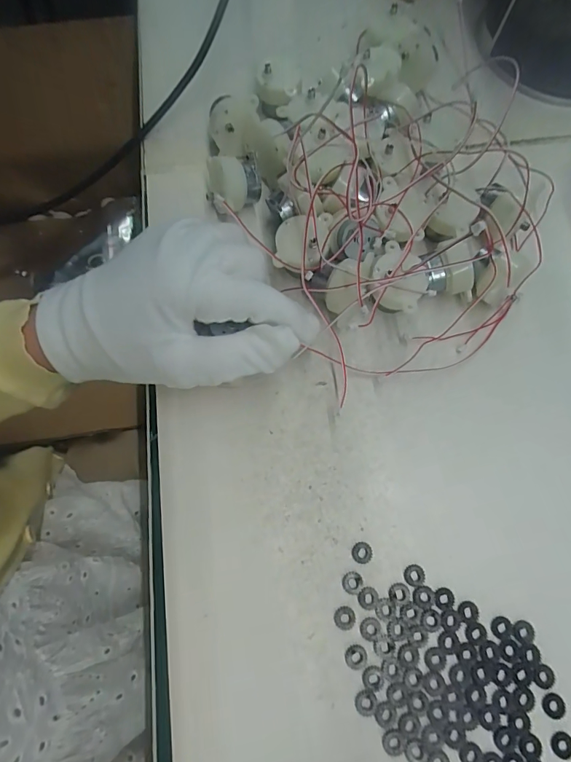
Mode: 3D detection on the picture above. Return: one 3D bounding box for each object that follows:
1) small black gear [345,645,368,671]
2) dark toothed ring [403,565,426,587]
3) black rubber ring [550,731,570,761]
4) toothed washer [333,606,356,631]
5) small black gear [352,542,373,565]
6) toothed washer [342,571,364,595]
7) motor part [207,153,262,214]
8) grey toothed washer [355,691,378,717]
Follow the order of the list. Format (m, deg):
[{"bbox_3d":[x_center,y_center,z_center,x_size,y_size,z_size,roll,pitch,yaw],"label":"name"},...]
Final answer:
[{"bbox_3d":[0.035,0.136,0.208,0.011,0.004,0.011,0,73,-1],"label":"small black gear"},{"bbox_3d":[0.067,0.101,0.219,0.011,0.004,0.011,0,73,-1],"label":"dark toothed ring"},{"bbox_3d":[0.132,0.173,0.200,0.011,0.004,0.011,0,73,-1],"label":"black rubber ring"},{"bbox_3d":[0.030,0.120,0.213,0.011,0.004,0.011,0,73,-1],"label":"toothed washer"},{"bbox_3d":[0.041,0.090,0.223,0.011,0.004,0.011,0,73,-1],"label":"small black gear"},{"bbox_3d":[0.035,0.104,0.218,0.011,0.004,0.011,-11,74,-4],"label":"toothed washer"},{"bbox_3d":[-0.033,-0.128,0.272,0.033,0.036,0.032,-10,74,-4],"label":"motor part"},{"bbox_3d":[0.039,0.155,0.202,0.011,0.004,0.011,0,73,-1],"label":"grey toothed washer"}]

